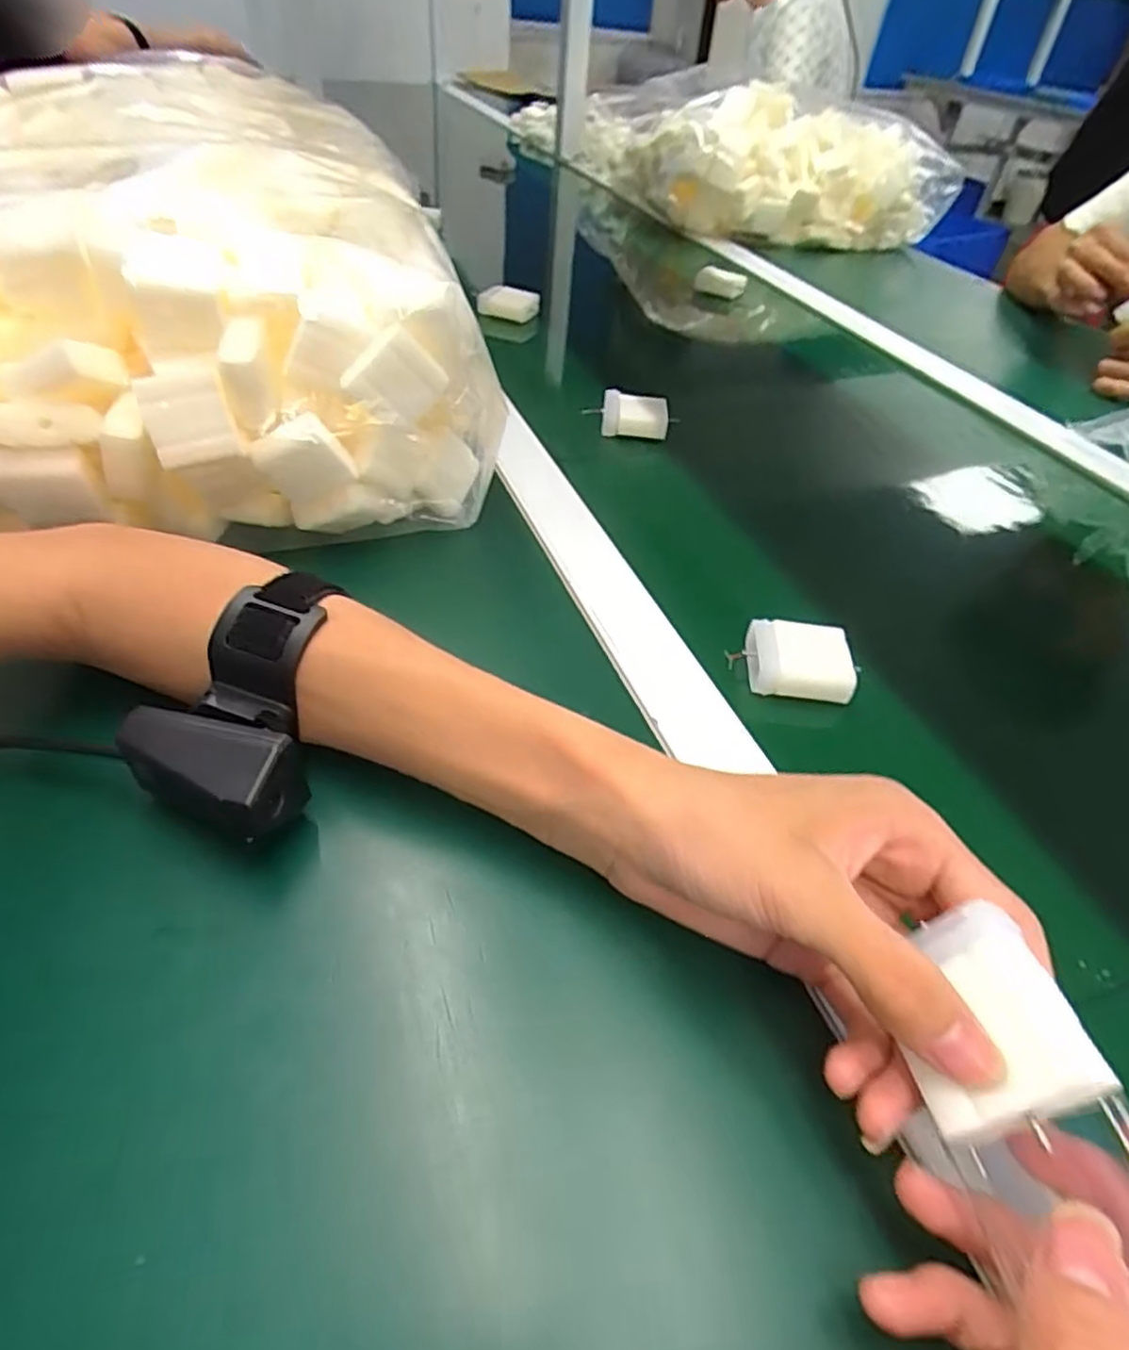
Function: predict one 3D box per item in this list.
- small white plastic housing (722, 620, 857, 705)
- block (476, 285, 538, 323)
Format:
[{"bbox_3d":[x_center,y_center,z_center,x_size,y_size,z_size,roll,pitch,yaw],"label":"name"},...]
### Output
[{"bbox_3d":[0.115,-0.008,0.363,0.059,0.021,0.036,11,45,6],"label":"small white plastic housing"},{"bbox_3d":[-0.056,-0.370,0.720,0.061,0.028,0.022,9,45,4],"label":"block"}]

